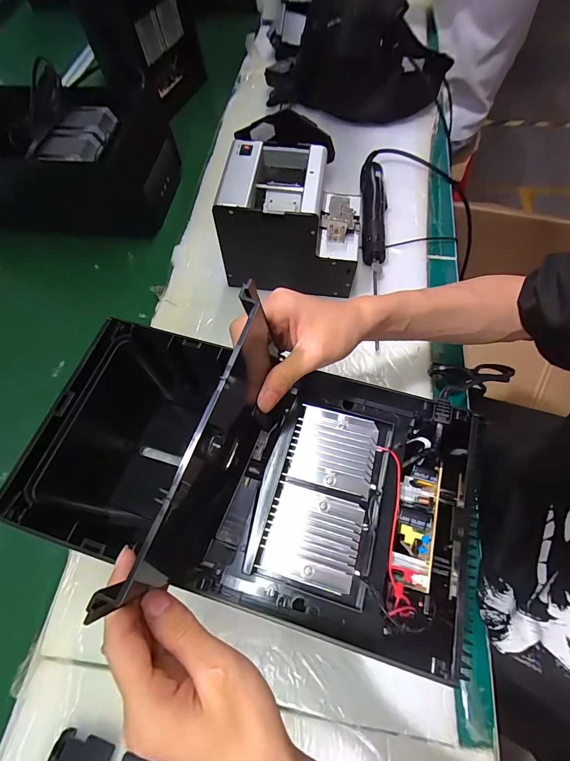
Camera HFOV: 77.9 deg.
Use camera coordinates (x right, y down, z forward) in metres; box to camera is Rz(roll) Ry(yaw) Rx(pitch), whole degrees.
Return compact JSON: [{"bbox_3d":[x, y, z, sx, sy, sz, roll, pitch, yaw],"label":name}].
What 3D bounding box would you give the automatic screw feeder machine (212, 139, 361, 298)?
[{"bbox_3d":[0.013,-0.214,0.487,0.177,0.146,0.128,7,64,7],"label":"automatic screw feeder machine"}]

